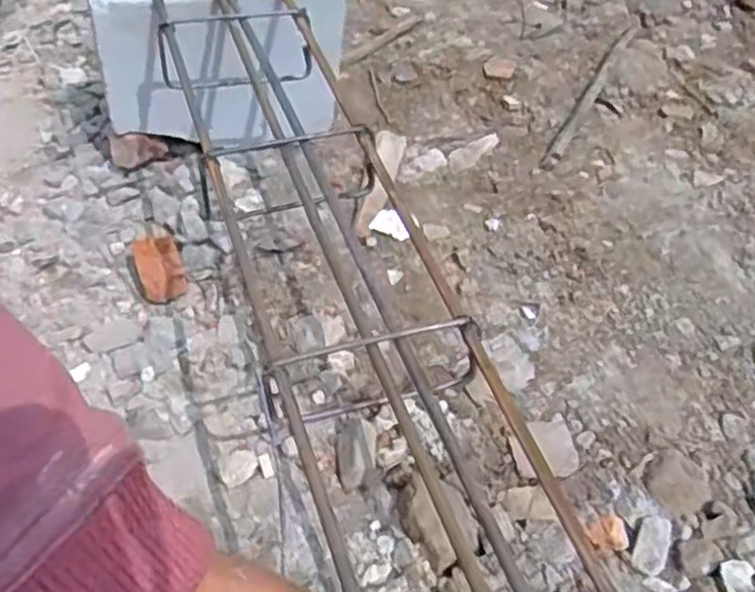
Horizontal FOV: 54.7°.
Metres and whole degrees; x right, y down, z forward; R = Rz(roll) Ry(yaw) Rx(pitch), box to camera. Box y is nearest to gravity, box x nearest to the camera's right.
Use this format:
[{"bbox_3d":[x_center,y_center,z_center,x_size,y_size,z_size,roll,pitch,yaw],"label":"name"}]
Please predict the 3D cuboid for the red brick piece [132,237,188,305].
[{"bbox_3d":[-0.222,-0.029,0.744,0.044,0.035,0.056,-17,50,-18],"label":"red brick piece"}]

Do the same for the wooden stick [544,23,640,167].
[{"bbox_3d":[0.301,-0.290,1.007,0.018,0.019,0.428,21,48,17],"label":"wooden stick"}]

